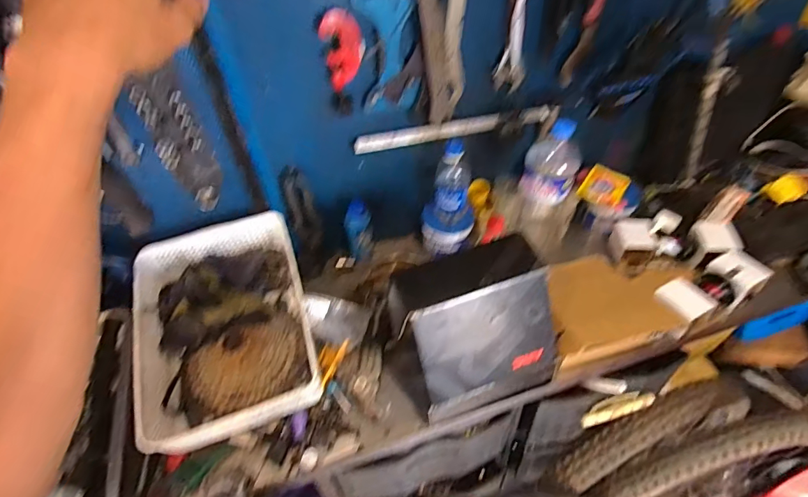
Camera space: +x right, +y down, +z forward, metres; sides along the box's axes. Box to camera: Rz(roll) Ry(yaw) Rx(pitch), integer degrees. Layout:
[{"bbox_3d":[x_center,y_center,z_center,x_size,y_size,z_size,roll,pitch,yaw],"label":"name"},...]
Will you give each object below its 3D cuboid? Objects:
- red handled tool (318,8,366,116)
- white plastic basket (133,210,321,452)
[{"bbox_3d":[-0.088,-0.279,0.671,0.058,0.146,0.023,-16,47,-11],"label":"red handled tool"},{"bbox_3d":[-0.286,0.112,0.715,0.253,0.108,0.345,-15,47,-10],"label":"white plastic basket"}]

